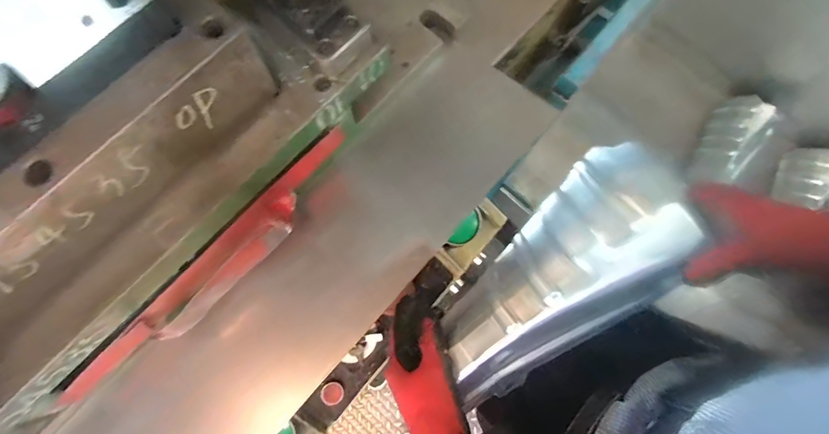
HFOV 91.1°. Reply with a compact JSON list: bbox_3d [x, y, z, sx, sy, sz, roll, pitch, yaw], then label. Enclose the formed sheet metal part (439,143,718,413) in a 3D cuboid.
[{"bbox_3d":[0.142,0.068,0.405,0.120,0.082,0.285,43,101,8],"label":"formed sheet metal part"}]

